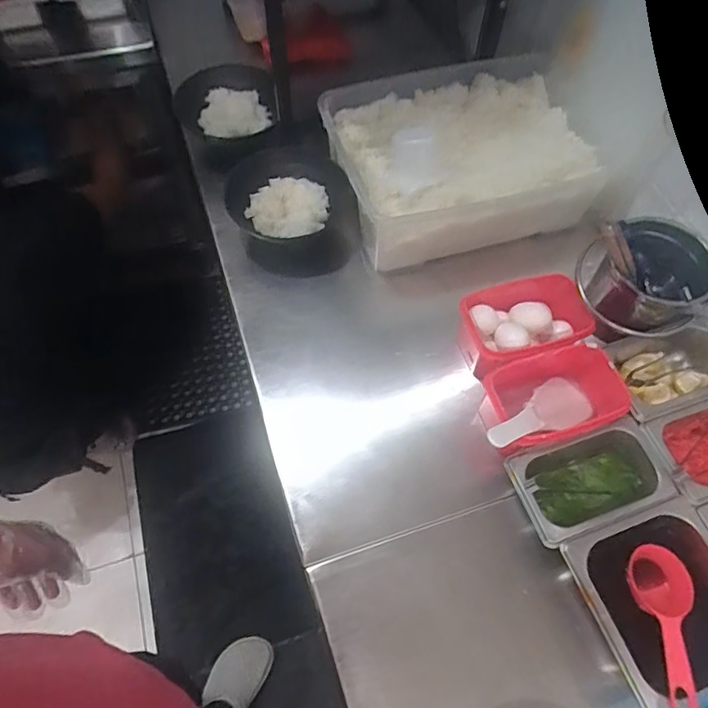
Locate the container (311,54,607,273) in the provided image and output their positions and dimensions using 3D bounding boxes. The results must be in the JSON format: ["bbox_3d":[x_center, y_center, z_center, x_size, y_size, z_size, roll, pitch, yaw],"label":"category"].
[{"bbox_3d":[0.154,-0.301,0.818,0.366,0.107,0.288,-19,65,-11],"label":"container"}]

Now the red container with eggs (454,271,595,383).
[{"bbox_3d":[0.224,-0.032,0.712,0.171,0.086,0.114,-17,64,-10],"label":"red container with eggs"}]

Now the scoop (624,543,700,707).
[{"bbox_3d":[0.320,0.281,0.539,0.062,0.045,0.155,8,49,2],"label":"scoop"}]

